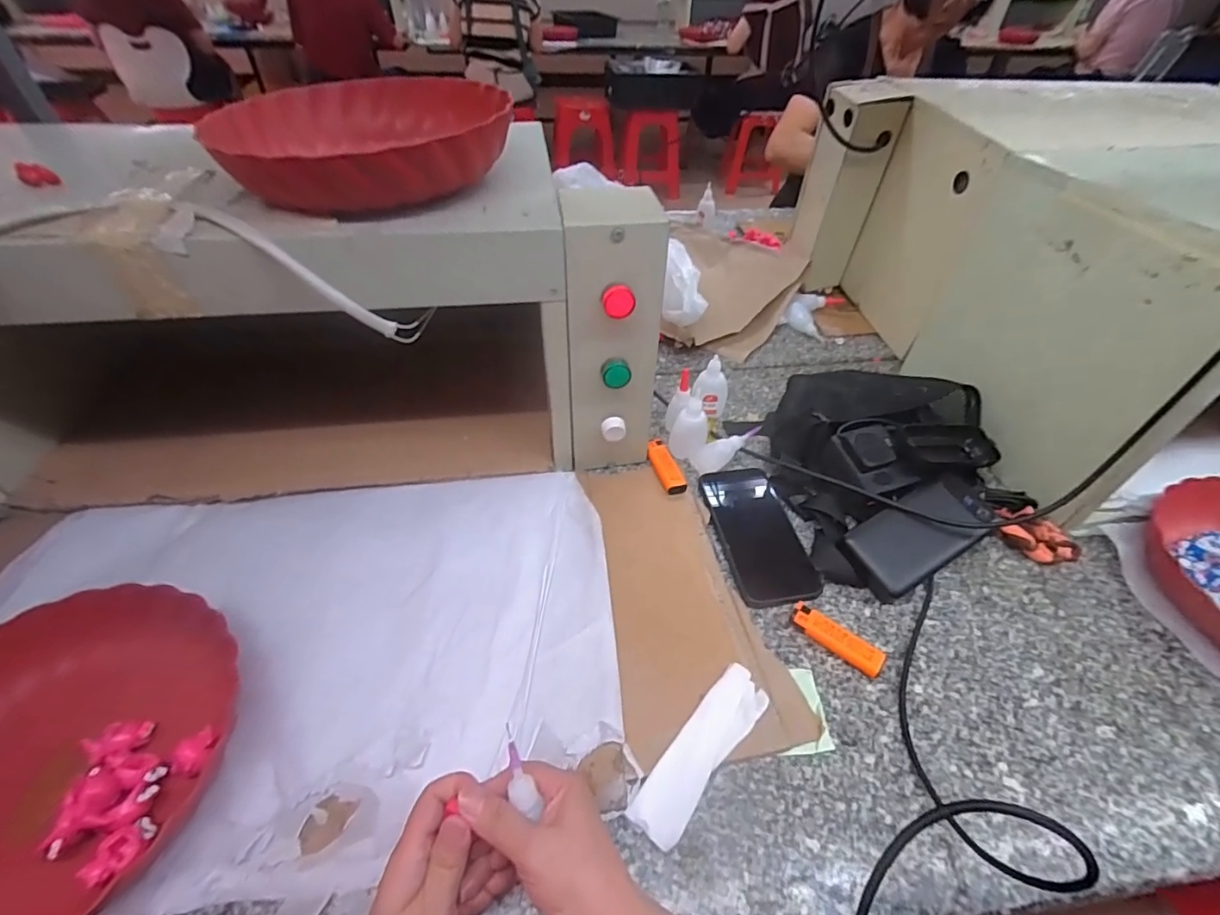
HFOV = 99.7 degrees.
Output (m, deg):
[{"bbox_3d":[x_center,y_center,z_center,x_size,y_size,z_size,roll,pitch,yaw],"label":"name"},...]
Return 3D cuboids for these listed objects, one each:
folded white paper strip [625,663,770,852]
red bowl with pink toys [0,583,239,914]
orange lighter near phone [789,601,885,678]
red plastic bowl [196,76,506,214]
[{"bbox_3d":[0.070,0.218,0.386,0.039,0.014,0.135,34,53,27],"label":"folded white paper strip"},{"bbox_3d":[-0.408,0.211,0.374,0.252,0.059,0.215,-21,49,-20],"label":"red bowl with pink toys"},{"bbox_3d":[0.197,0.159,0.449,0.079,0.013,0.025,32,52,26],"label":"orange lighter near phone"},{"bbox_3d":[-0.206,-0.266,0.432,0.227,0.047,0.226,1,45,-1],"label":"red plastic bowl"}]

